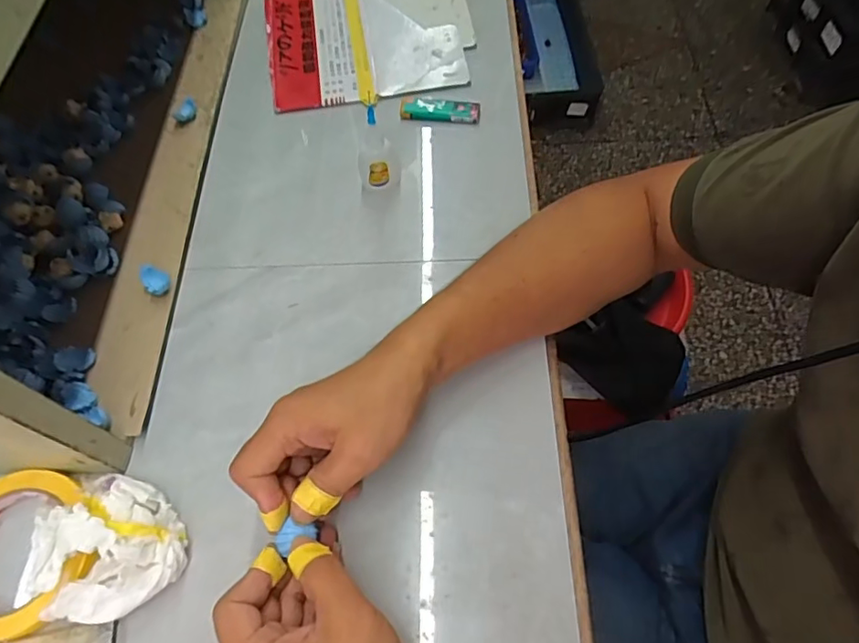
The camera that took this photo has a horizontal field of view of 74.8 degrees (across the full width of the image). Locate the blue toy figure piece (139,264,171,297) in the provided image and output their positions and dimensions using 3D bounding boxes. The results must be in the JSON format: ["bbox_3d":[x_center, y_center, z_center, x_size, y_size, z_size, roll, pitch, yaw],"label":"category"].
[{"bbox_3d":[-0.228,-0.035,0.465,0.020,0.007,0.028,-41,68,-17],"label":"blue toy figure piece"}]

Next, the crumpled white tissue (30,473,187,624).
[{"bbox_3d":[-0.214,0.149,0.370,0.084,0.040,0.092,-38,68,-16],"label":"crumpled white tissue"}]

